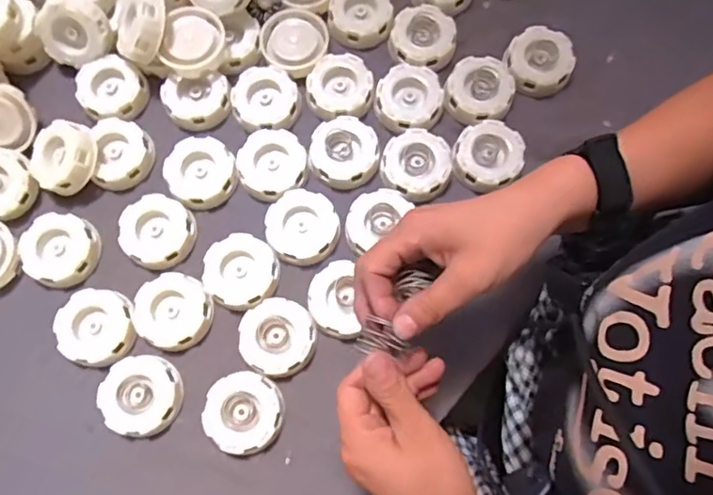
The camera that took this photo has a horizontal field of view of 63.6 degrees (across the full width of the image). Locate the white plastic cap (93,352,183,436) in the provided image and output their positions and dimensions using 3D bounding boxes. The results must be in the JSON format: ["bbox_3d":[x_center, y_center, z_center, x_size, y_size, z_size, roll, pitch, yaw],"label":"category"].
[{"bbox_3d":[-0.173,0.119,0.461,0.062,0.020,0.060,0,74,1],"label":"white plastic cap"}]

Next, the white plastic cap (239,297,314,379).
[{"bbox_3d":[-0.065,0.075,0.476,0.060,0.019,0.060,0,74,1],"label":"white plastic cap"}]

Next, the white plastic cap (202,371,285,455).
[{"bbox_3d":[-0.089,0.132,0.459,0.058,0.018,0.060,0,74,1],"label":"white plastic cap"}]

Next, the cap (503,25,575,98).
[{"bbox_3d":[0.171,-0.174,0.536,0.059,0.017,0.060,0,74,1],"label":"cap"}]

